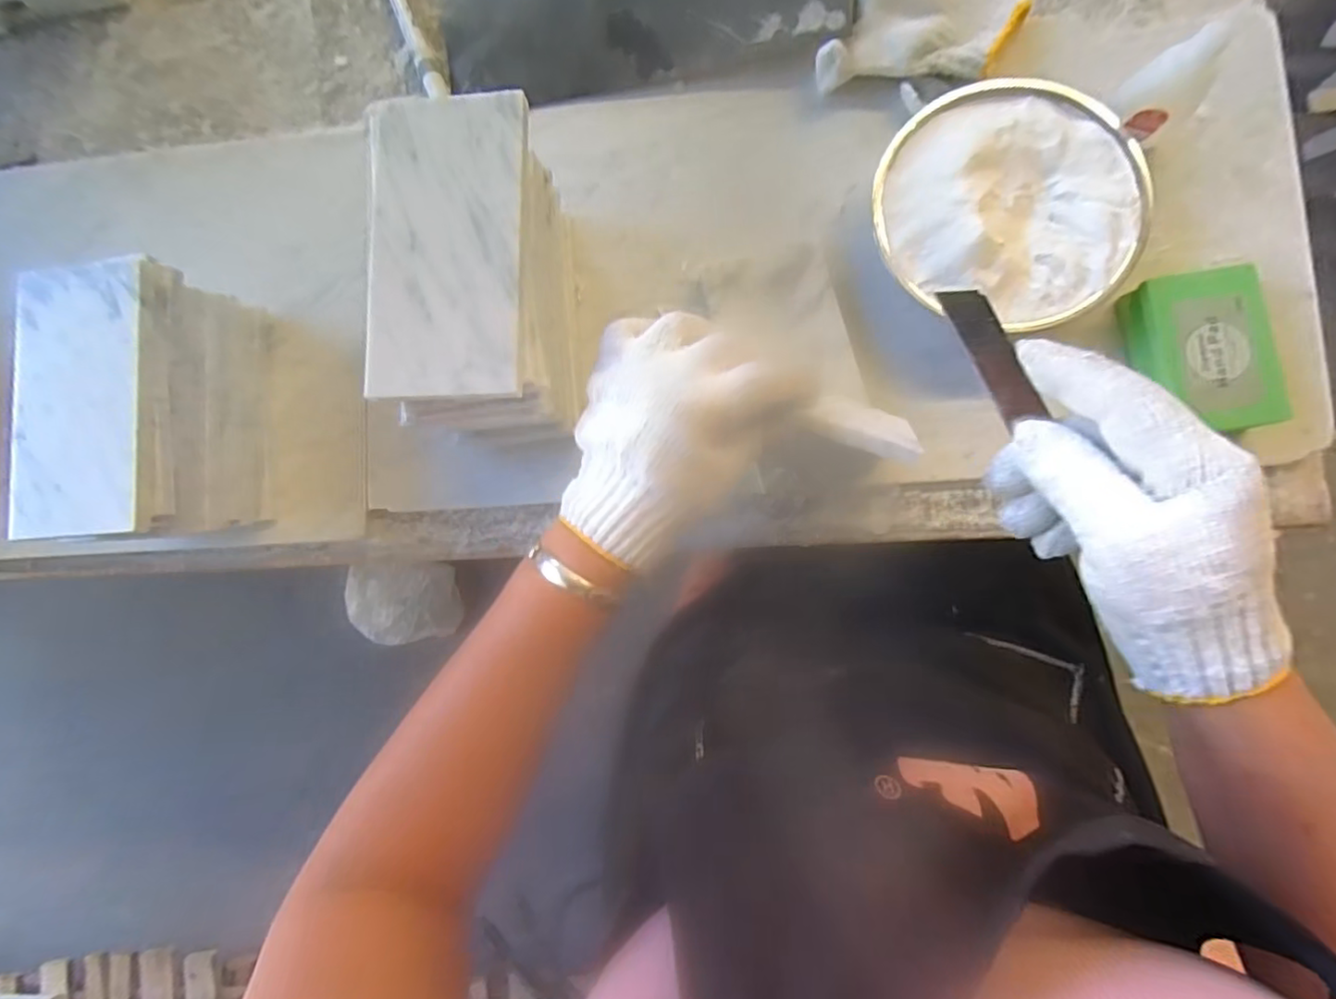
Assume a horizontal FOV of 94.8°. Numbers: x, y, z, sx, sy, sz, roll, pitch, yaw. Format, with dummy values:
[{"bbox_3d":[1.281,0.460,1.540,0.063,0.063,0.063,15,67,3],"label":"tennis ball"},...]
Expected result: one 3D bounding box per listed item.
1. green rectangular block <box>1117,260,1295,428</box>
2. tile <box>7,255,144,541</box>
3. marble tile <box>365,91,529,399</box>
[{"bbox_3d":[0.304,-0.081,0.353,0.061,0.034,0.092,-11,83,5],"label":"green rectangular block"},{"bbox_3d":[-0.320,-0.056,0.332,0.069,0.008,0.149,-3,85,3],"label":"tile"},{"bbox_3d":[-0.109,-0.123,0.301,0.077,0.012,0.145,-1,84,6],"label":"marble tile"}]

